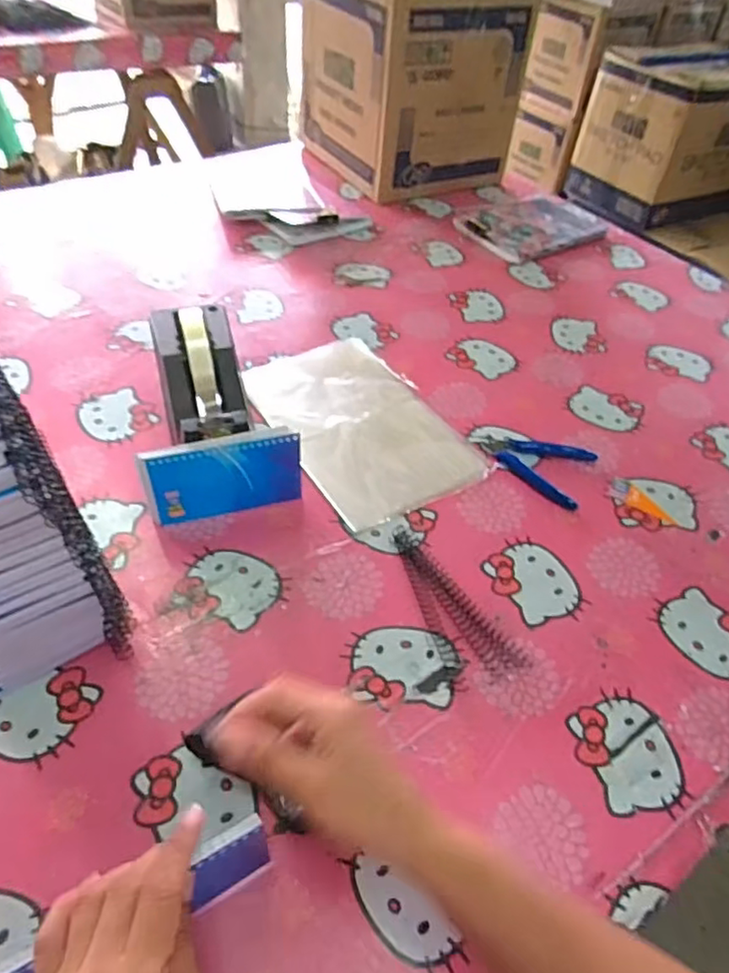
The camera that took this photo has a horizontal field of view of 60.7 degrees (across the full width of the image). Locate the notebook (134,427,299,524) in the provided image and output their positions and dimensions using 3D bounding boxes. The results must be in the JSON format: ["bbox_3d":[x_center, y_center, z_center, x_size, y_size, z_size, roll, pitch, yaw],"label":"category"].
[{"bbox_3d":[-0.123,-0.007,0.552,0.133,0.080,0.007,-10,39,-14],"label":"notebook"}]

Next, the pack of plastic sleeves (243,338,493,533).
[{"bbox_3d":[-0.006,-0.075,0.676,0.170,0.007,0.265,-23,55,-23],"label":"pack of plastic sleeves"}]

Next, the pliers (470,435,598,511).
[{"bbox_3d":[0.173,-0.029,0.653,0.121,0.010,0.089,25,51,16],"label":"pliers"}]

